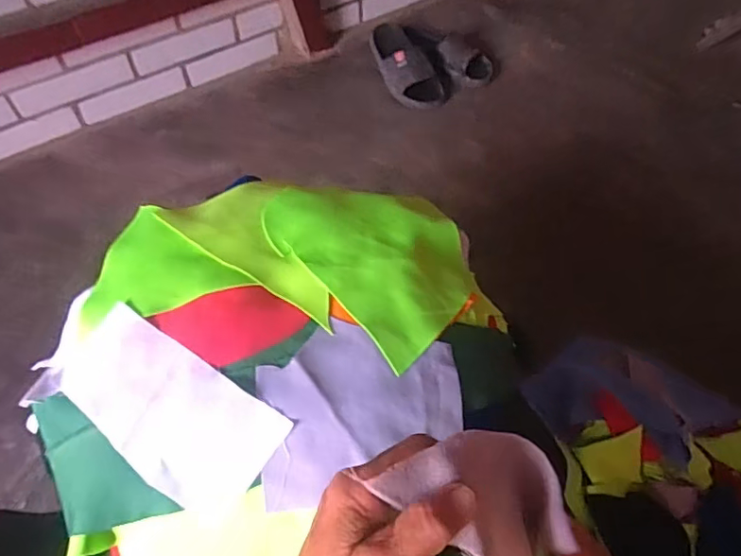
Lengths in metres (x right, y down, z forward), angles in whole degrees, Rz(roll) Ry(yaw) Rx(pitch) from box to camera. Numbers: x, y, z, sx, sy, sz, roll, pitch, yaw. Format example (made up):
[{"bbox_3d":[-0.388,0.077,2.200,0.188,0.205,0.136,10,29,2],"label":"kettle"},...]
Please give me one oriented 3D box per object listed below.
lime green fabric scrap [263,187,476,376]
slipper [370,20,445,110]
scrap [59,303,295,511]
[{"bbox_3d":[0.009,-0.027,0.452,0.137,0.031,0.184,-36,65,-23],"label":"lime green fabric scrap"},{"bbox_3d":[0.083,-0.507,1.282,0.119,0.070,0.253,-15,59,-12],"label":"slipper"},{"bbox_3d":[-0.140,0.087,0.368,0.163,0.026,0.077,30,61,16],"label":"scrap"}]

